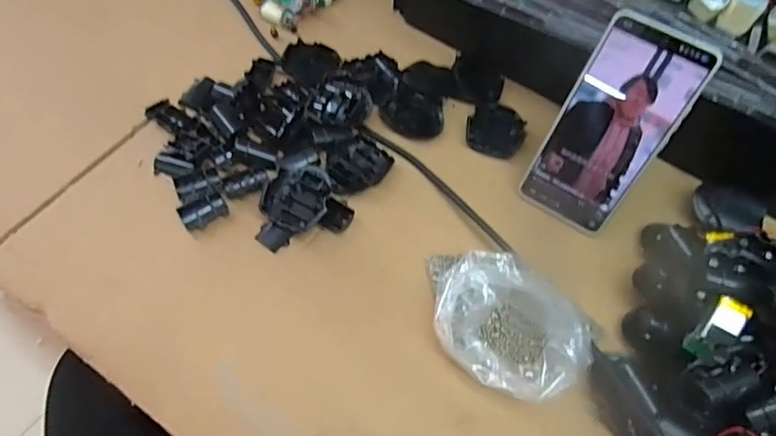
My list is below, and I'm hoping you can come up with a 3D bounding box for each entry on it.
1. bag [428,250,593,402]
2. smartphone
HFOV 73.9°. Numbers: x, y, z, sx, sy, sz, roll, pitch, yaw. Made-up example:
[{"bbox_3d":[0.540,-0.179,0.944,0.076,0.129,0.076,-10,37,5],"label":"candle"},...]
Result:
[{"bbox_3d":[0.081,0.072,0.379,0.082,0.047,0.129,-34,68,-18],"label":"bag"},{"bbox_3d":[0.172,-0.066,0.403,0.078,0.166,0.005,31,35,14],"label":"smartphone"}]

